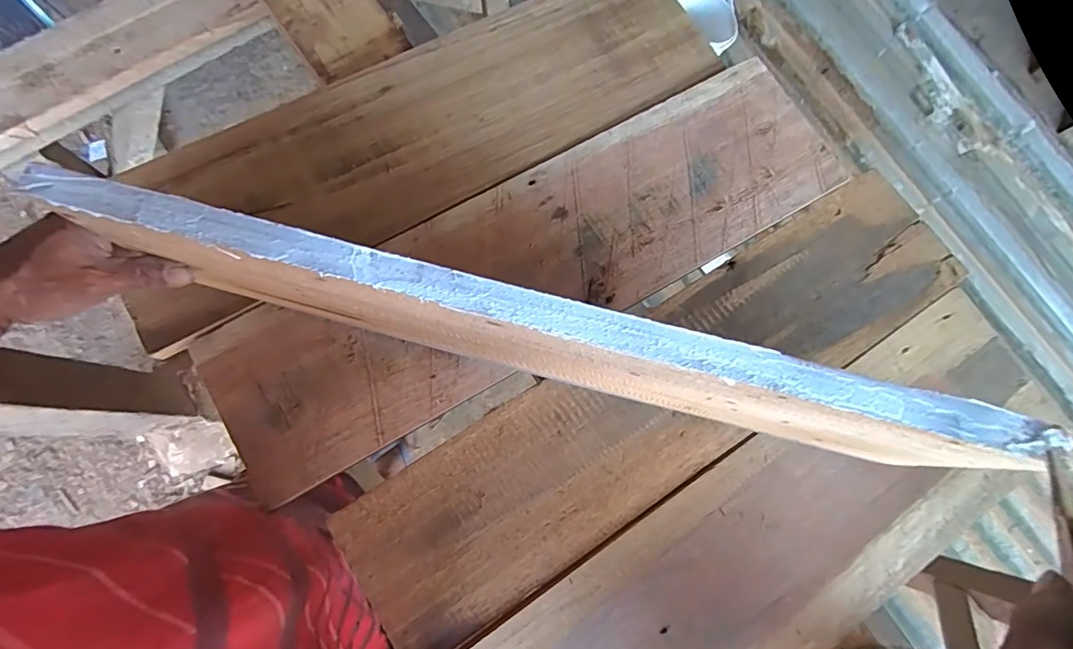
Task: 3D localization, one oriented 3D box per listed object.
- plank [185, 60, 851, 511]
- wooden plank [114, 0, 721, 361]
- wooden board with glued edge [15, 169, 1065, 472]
[{"bbox_3d":[0.003,-0.067,0.504,0.650,0.012,0.174,-29,79,-8],"label":"plank"},{"bbox_3d":[-0.114,-0.207,0.531,0.641,0.024,0.183,-30,80,-8],"label":"wooden plank"},{"bbox_3d":[0.002,0.007,0.362,0.619,0.135,0.028,15,77,-1],"label":"wooden board with glued edge"}]

